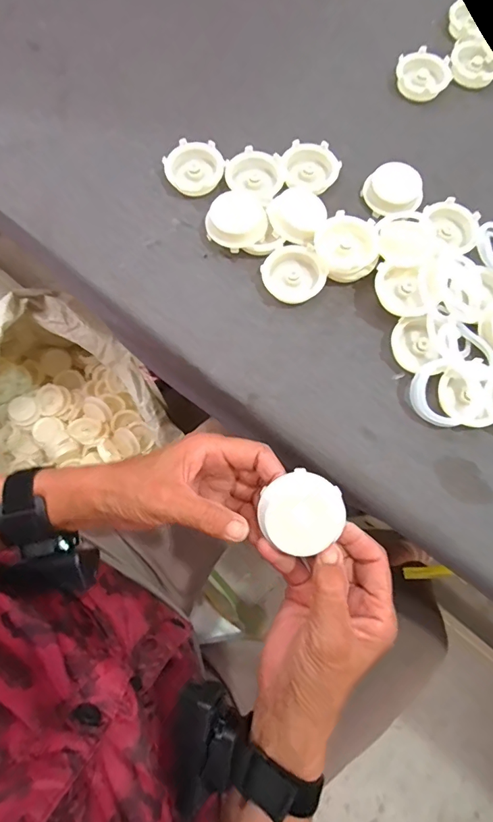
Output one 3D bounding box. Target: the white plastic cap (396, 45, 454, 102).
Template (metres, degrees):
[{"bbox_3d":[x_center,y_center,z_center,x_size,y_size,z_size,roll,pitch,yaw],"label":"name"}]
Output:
[{"bbox_3d":[0.194,-0.371,0.479,0.058,0.016,0.062,0,75,0],"label":"white plastic cap"}]

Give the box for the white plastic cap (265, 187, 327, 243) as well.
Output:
[{"bbox_3d":[0.046,-0.186,0.411,0.054,0.014,0.052,0,75,0],"label":"white plastic cap"}]

